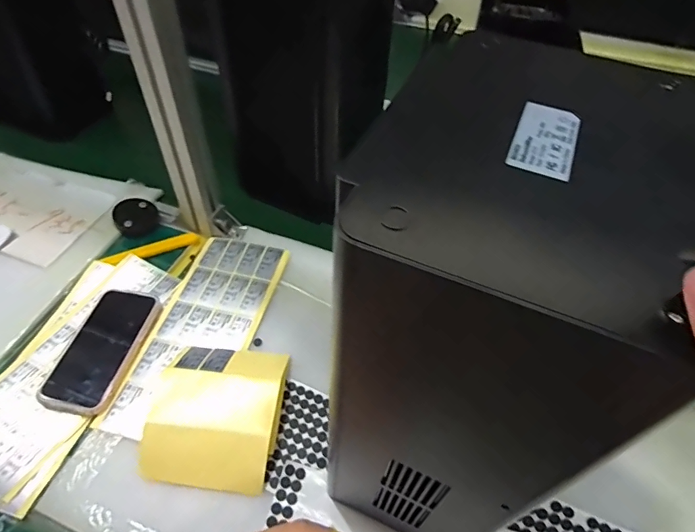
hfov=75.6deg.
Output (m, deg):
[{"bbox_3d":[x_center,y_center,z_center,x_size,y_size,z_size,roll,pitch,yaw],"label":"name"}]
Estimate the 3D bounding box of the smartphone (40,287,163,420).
[{"bbox_3d":[-0.278,0.091,0.511,0.081,0.012,0.150,10,49,6],"label":"smartphone"}]

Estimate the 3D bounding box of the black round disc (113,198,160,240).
[{"bbox_3d":[-0.301,-0.070,0.639,0.059,0.010,0.067,-19,69,-30],"label":"black round disc"}]

